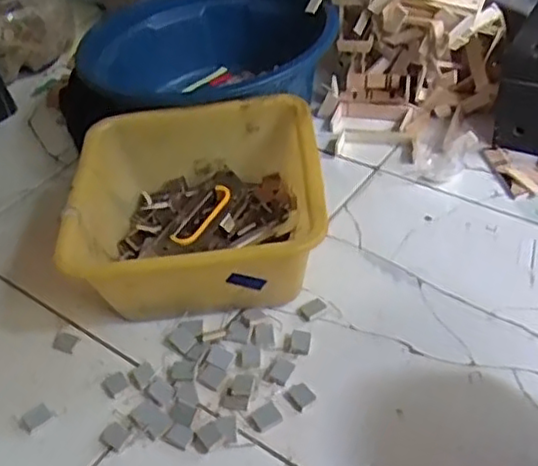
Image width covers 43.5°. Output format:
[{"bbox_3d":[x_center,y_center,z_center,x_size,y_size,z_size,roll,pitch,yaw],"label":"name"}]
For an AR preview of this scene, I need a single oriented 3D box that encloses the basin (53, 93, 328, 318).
[{"bbox_3d":[-0.076,-0.025,0.767,0.260,0.129,0.239,-5,42,2],"label":"basin"}]

